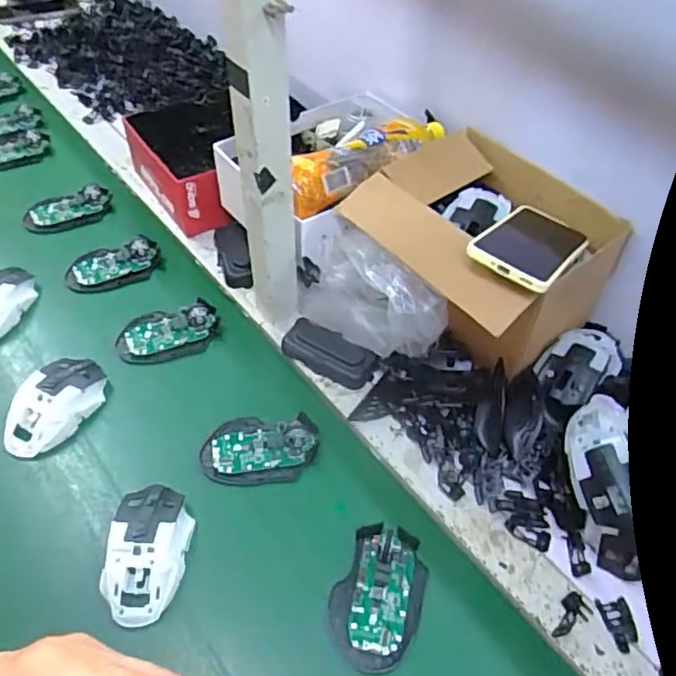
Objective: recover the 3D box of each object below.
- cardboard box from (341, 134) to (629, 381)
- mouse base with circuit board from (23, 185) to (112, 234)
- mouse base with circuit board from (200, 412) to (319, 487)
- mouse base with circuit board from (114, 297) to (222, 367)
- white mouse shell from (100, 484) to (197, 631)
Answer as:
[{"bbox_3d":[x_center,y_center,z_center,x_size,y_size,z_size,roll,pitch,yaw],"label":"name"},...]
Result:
[{"bbox_3d":[0.145,-0.098,0.643,0.191,0.144,0.233,-36,58,-24],"label":"cardboard box"},{"bbox_3d":[-0.371,-0.175,0.831,0.113,0.022,0.062,-17,53,-12],"label":"mouse base with circuit board"},{"bbox_3d":[-0.078,0.108,0.597,0.112,0.020,0.070,-1,51,1],"label":"mouse base with circuit board"},{"bbox_3d":[-0.197,-0.006,0.697,0.113,0.018,0.067,-15,52,-10],"label":"mouse base with circuit board"},{"bbox_3d":[-0.165,0.185,0.525,0.068,0.043,0.122,0,51,2],"label":"white mouse shell"}]

